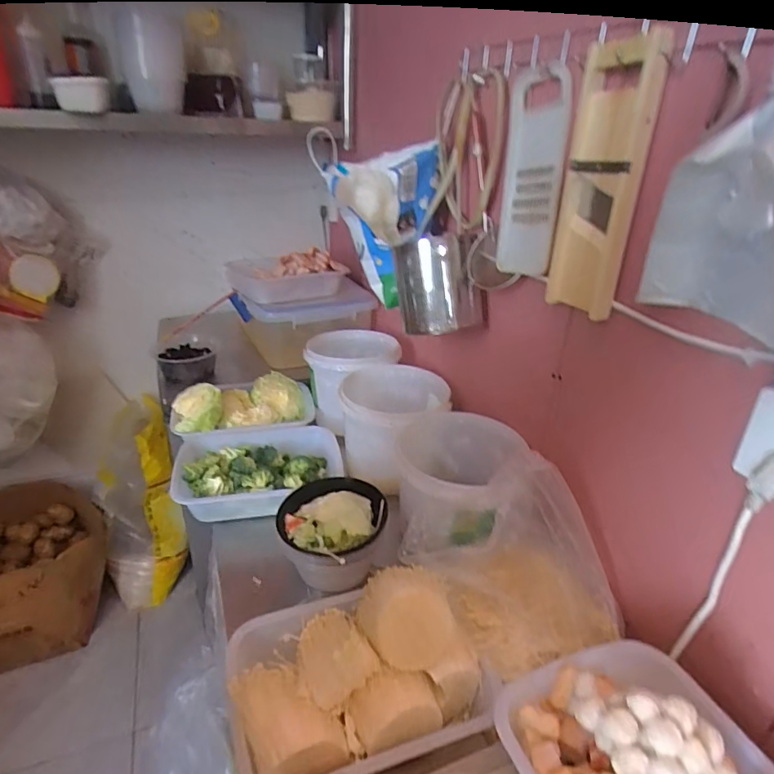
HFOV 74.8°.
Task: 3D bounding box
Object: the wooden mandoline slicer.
[{"bbox_3d":[0.248,-0.234,0.596,0.025,0.290,0.111,-9,29,-21],"label":"wooden mandoline slicer"}]

